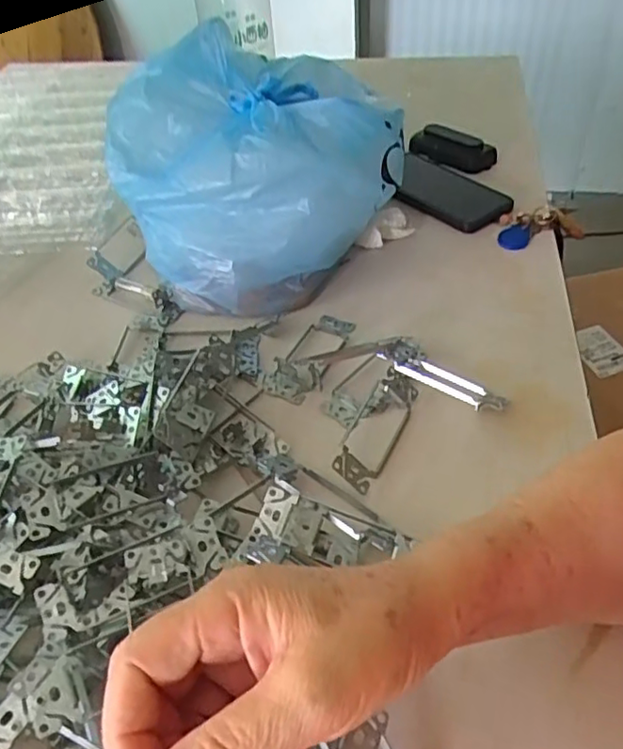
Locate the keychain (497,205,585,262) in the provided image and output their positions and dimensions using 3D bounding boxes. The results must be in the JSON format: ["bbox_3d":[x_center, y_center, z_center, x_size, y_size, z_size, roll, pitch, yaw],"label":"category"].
[{"bbox_3d":[0.235,-0.152,0.618,0.081,0.020,0.072,16,49,18],"label":"keychain"}]

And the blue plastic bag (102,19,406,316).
[{"bbox_3d":[-0.038,-0.199,0.585,0.270,0.165,0.195,-29,51,-22],"label":"blue plastic bag"}]

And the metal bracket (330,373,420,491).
[{"bbox_3d":[0.044,0.040,0.450,0.038,0.022,0.098,18,50,20],"label":"metal bracket"}]

